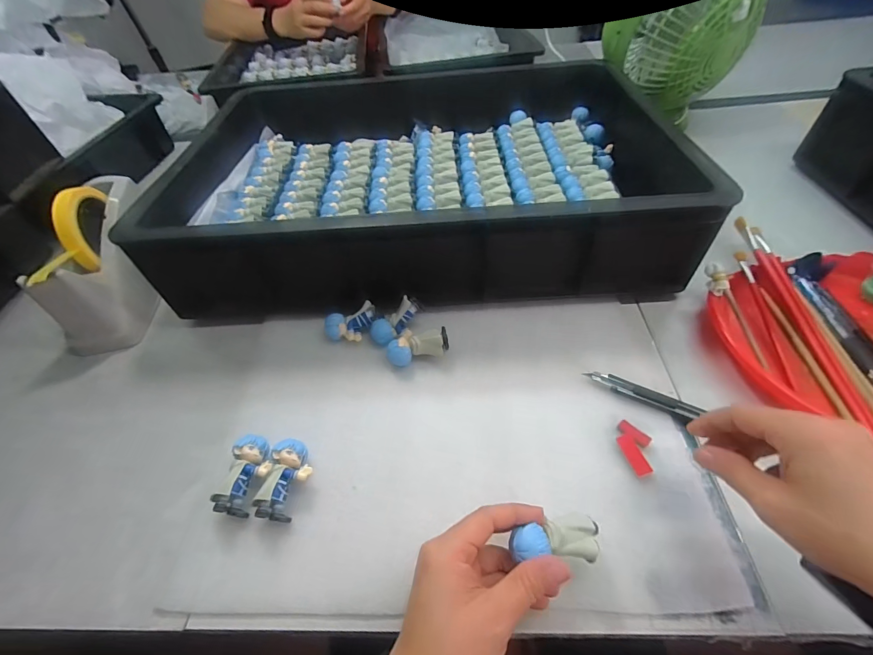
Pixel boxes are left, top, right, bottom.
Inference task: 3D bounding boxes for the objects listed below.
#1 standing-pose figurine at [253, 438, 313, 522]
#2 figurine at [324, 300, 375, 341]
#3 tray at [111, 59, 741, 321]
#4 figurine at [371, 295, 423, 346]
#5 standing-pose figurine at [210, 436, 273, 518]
[{"bbox_3d":[-0.120,0.124,0.312,0.031,0.028,0.059,5,52,9],"label":"standing-pose figurine"},{"bbox_3d":[-0.091,-0.003,0.412,0.055,0.025,0.032,-18,52,-9],"label":"figurine"},{"bbox_3d":[-0.017,-0.227,0.513,0.566,0.115,0.434,-1,54,4],"label":"tray"},{"bbox_3d":[-0.043,-0.007,0.408,0.059,0.029,0.023,-39,58,-23],"label":"figurine"},{"bbox_3d":[-0.155,0.123,0.319,0.031,0.030,0.061,5,52,9],"label":"standing-pose figurine"}]

